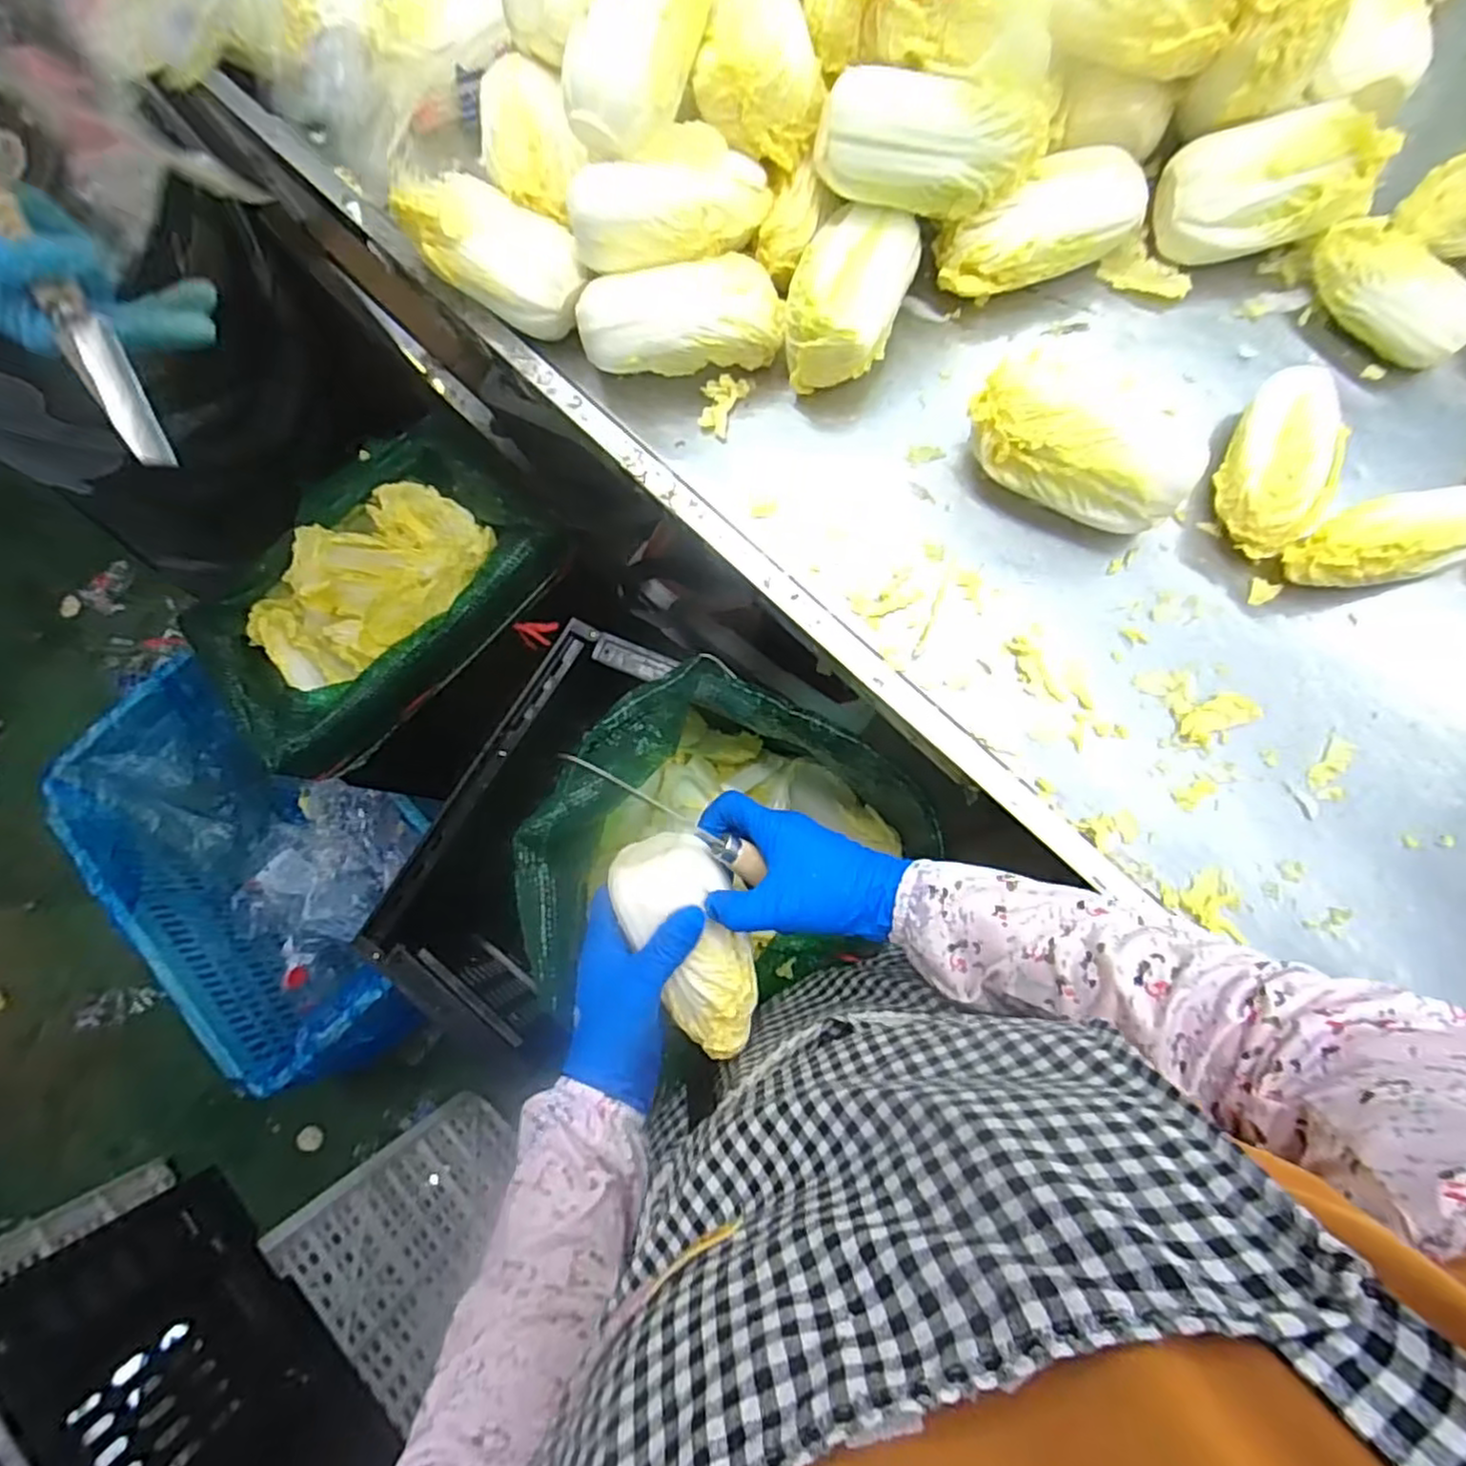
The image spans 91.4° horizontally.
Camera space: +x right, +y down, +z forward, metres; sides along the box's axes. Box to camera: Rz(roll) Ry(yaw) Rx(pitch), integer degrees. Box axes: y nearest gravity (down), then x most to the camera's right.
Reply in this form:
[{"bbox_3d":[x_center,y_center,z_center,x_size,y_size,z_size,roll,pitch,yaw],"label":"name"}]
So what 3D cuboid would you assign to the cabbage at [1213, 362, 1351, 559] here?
[{"bbox_3d":[0.360,-0.176,0.473,0.053,0.052,0.118,16,83,7],"label":"cabbage"}]

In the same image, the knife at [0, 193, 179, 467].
[{"bbox_3d":[-0.379,-0.233,0.412,0.029,0.013,0.208,-36,80,-1],"label":"knife"}]

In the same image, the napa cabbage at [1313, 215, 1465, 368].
[{"bbox_3d":[0.448,-0.300,0.490,0.060,0.050,0.112,-28,80,0],"label":"napa cabbage"}]

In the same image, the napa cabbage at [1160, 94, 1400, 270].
[{"bbox_3d":[0.366,-0.372,0.487,0.132,0.069,0.066,-6,81,4],"label":"napa cabbage"}]

